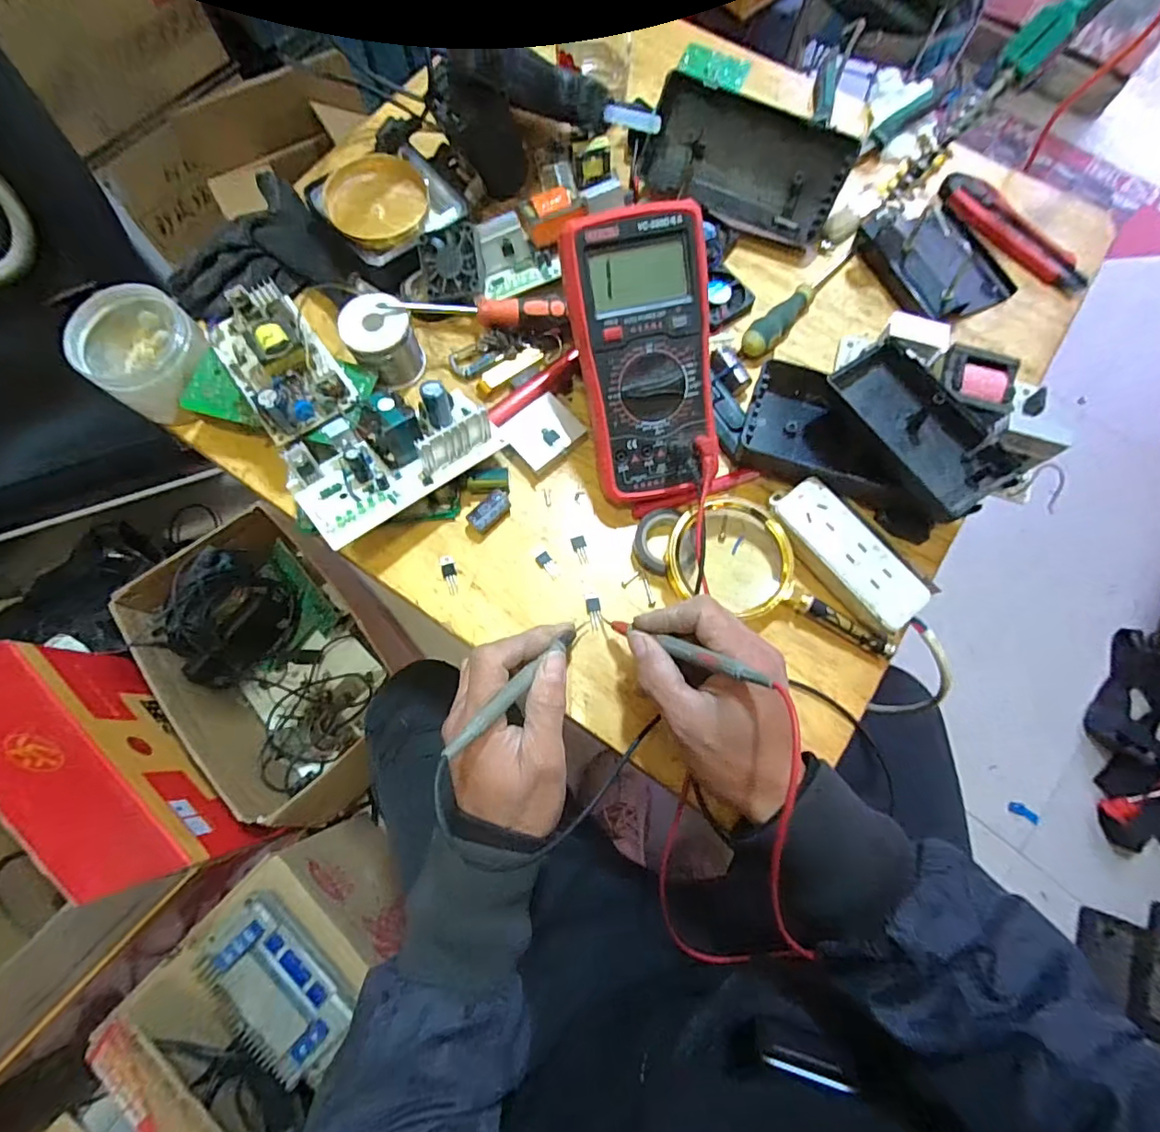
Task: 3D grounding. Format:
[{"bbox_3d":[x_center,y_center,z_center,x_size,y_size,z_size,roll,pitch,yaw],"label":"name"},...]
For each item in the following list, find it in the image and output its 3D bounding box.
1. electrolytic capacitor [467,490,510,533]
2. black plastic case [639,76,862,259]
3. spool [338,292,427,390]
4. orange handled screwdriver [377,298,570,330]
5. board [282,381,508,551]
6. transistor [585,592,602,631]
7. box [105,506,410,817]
[{"bbox_3d":[-0.069,-0.041,0.415,0.034,0.018,0.016,-41,78,-11],"label":"electrolytic capacitor"},{"bbox_3d":[0.143,-0.351,0.476,0.169,0.087,0.040,24,32,9],"label":"black plastic case"},{"bbox_3d":[-0.156,-0.179,0.434,0.050,0.055,0.047,0,73,0],"label":"spool"},{"bbox_3d":[-0.081,-0.201,0.429,0.140,0.022,0.021,-5,73,-2],"label":"orange handled screwdriver"},{"bbox_3d":[-0.135,-0.084,0.386,0.141,0.045,0.075,-38,77,-11],"label":"board"},{"bbox_3d":[0.010,0.033,0.397,0.010,0.004,0.029,-5,73,-2],"label":"transistor"},{"bbox_3d":[-0.453,0.155,0.826,0.240,0.166,0.417,-41,78,-11],"label":"box"}]

